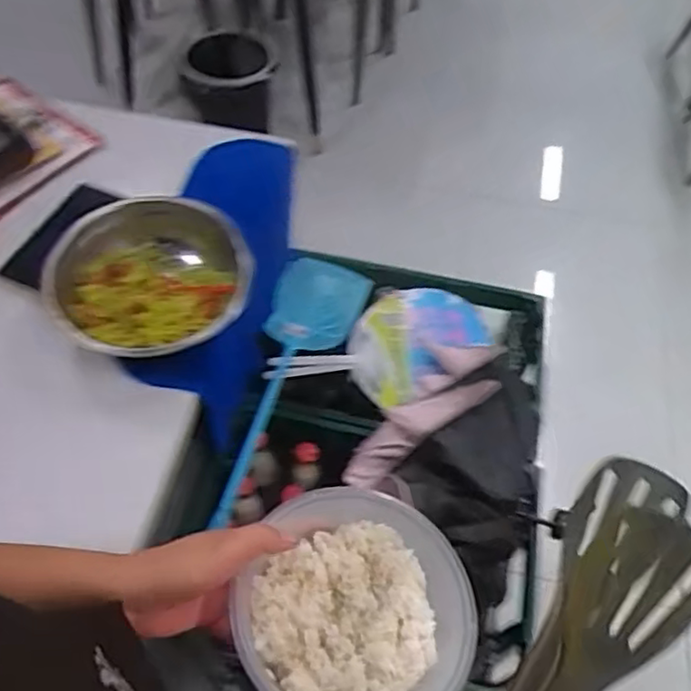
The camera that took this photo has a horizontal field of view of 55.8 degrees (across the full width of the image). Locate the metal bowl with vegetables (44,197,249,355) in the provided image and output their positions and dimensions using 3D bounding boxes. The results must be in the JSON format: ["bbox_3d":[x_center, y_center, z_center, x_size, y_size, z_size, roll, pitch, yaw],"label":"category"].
[{"bbox_3d":[-0.196,-0.066,0.666,0.194,0.060,0.181,1,58,-1],"label":"metal bowl with vegetables"}]

